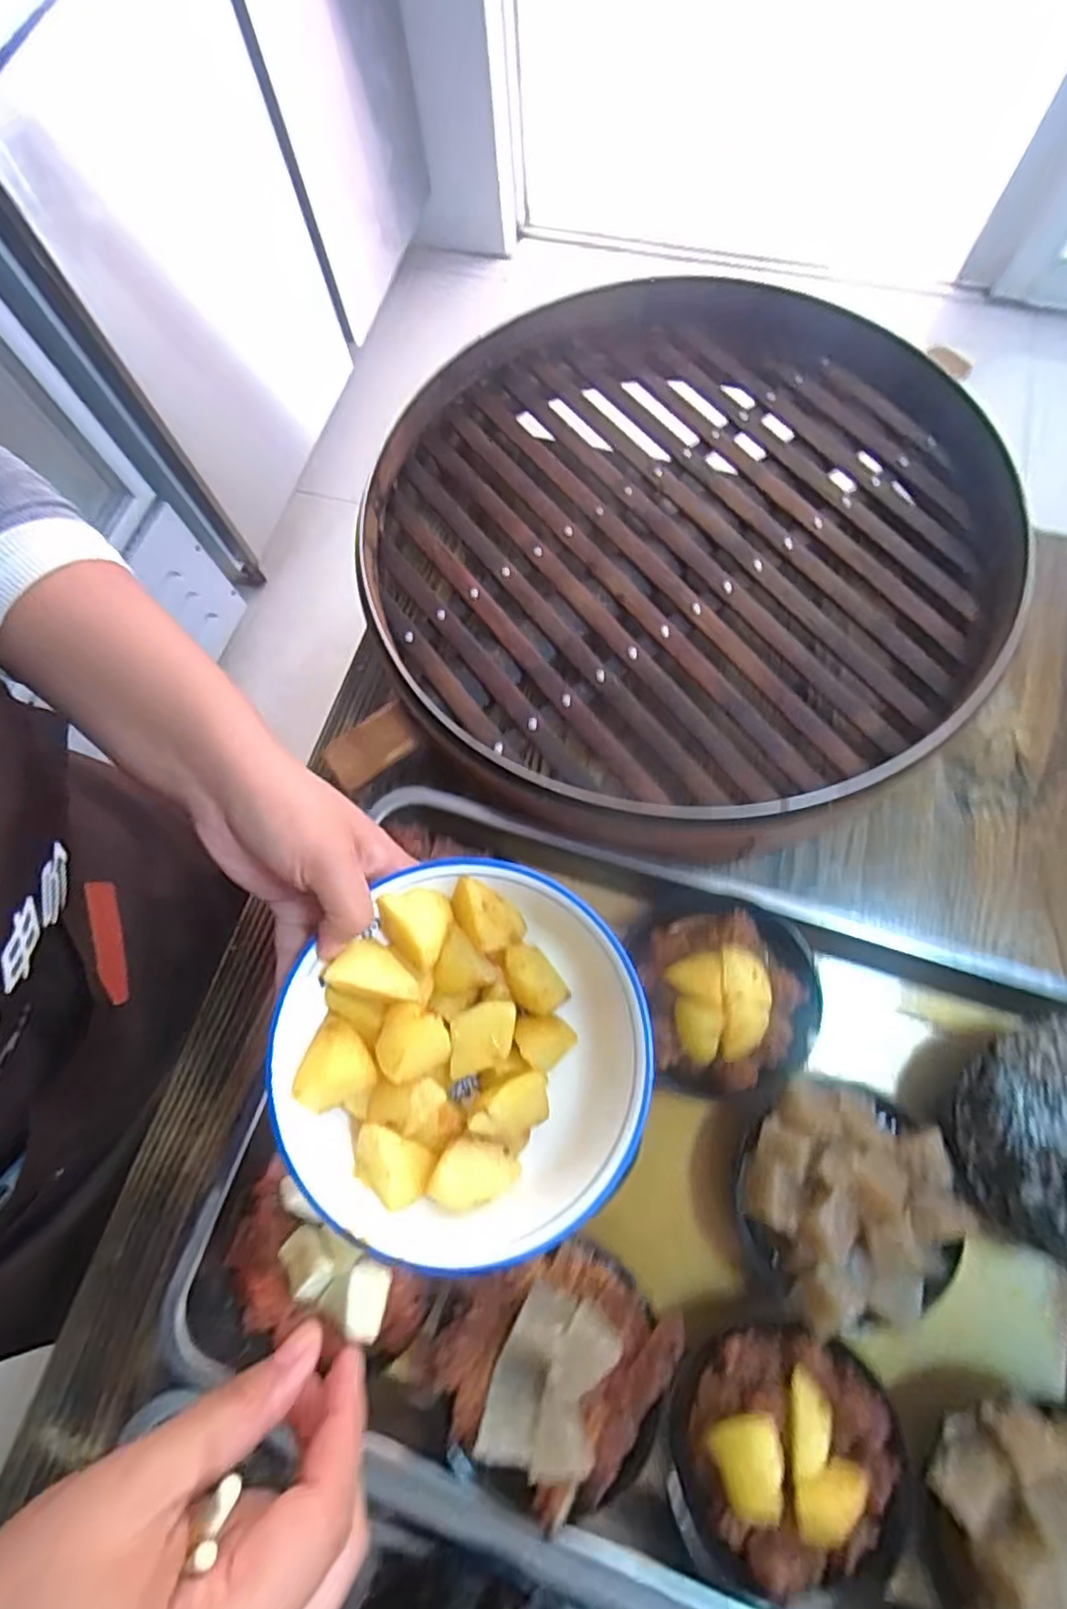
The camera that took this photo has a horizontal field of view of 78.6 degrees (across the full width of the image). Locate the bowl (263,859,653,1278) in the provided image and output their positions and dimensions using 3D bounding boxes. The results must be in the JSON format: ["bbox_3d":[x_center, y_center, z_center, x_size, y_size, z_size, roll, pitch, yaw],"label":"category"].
[{"bbox_3d":[-0.029,0.110,0.290,0.147,0.042,0.156,0,72,2],"label":"bowl"}]

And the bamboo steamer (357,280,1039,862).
[{"bbox_3d":[0.118,-0.219,0.529,0.498,0.069,0.499,0,72,2],"label":"bamboo steamer"}]

